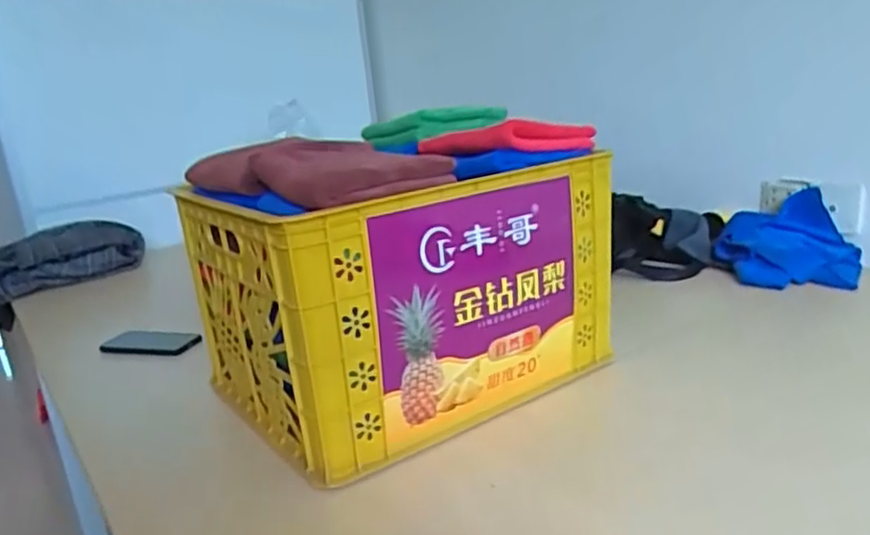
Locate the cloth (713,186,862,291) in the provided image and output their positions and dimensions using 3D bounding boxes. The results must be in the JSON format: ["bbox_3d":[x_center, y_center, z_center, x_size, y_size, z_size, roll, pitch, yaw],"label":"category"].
[{"bbox_3d":[0.651,-0.040,1.213,0.231,0.079,0.246,-12,37,9],"label":"cloth"}]

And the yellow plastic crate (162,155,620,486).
[{"bbox_3d":[-0.051,0.017,0.886,0.446,0.281,0.368,-17,19,-35],"label":"yellow plastic crate"}]

